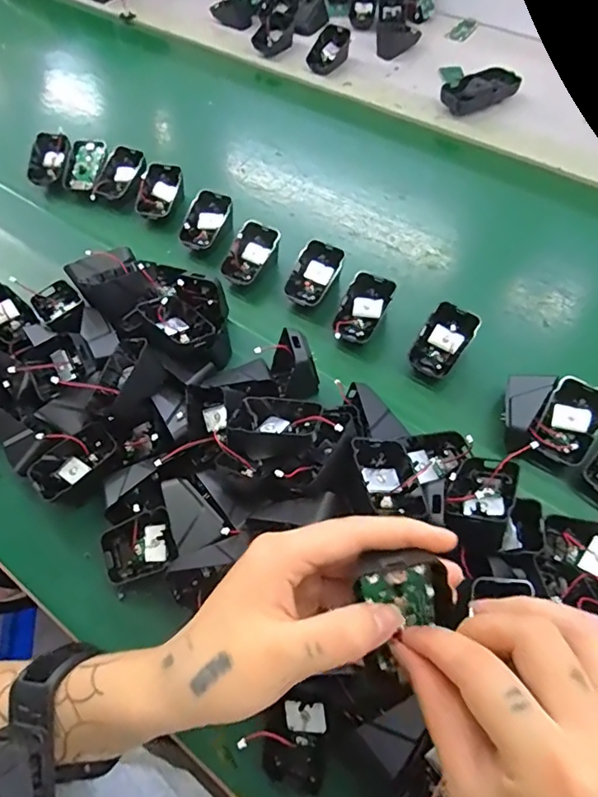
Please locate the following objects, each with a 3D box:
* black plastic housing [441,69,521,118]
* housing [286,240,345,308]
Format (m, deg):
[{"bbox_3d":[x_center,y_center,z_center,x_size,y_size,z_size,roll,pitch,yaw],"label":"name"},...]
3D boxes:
[{"bbox_3d":[0.242,-0.415,0.694,0.113,0.030,0.062,-37,65,-18],"label":"black plastic housing"},{"bbox_3d":[0.017,-0.125,0.532,0.046,0.041,0.060,23,63,15],"label":"housing"}]

